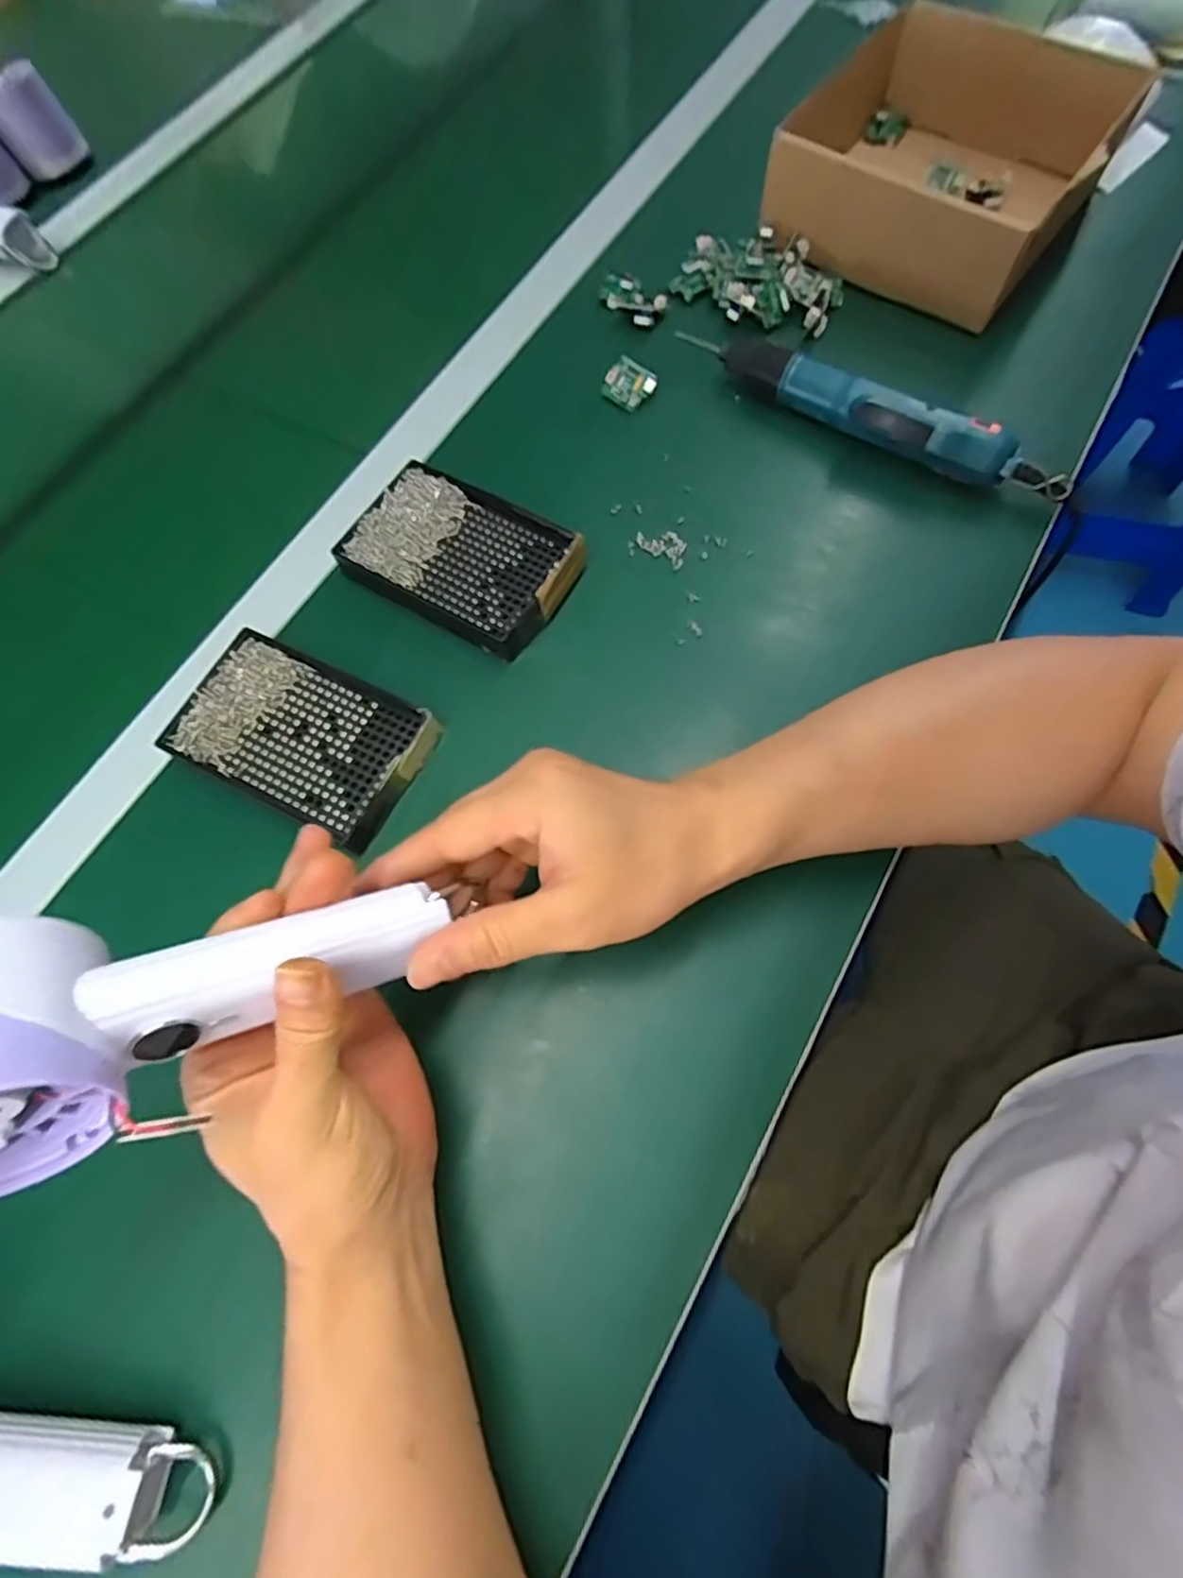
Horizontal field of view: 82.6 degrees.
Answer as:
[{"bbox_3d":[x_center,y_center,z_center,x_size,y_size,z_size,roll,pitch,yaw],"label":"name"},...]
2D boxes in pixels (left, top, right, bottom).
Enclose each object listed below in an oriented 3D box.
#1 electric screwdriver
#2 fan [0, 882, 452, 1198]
[{"bbox_3d":[0.180,-0.252,0.445,0.265,0.042,0.032,35,76,15],"label":"electric screwdriver"},{"bbox_3d":[-0.135,0.066,0.227,0.165,0.053,0.072,-15,67,-32],"label":"fan"}]

